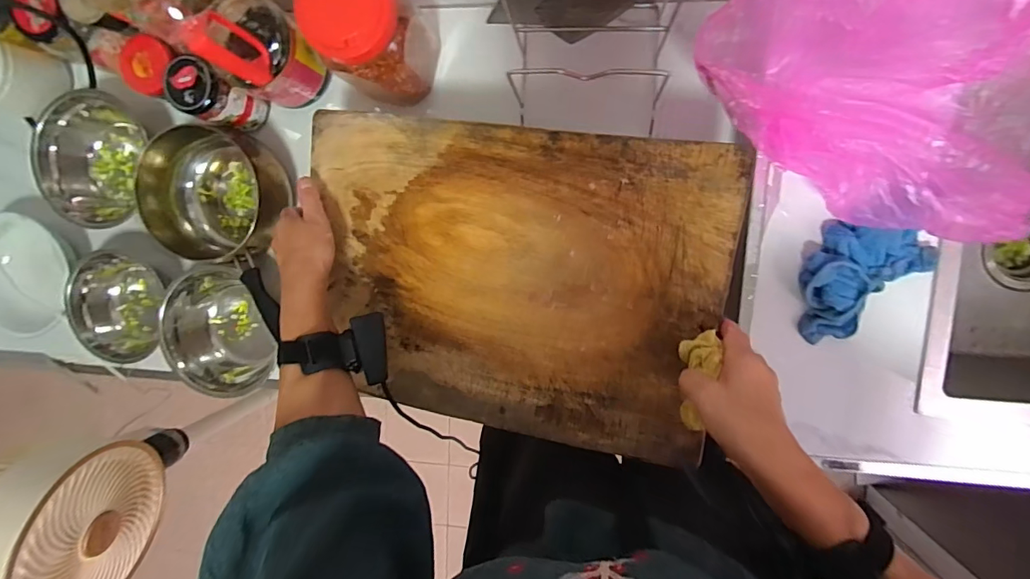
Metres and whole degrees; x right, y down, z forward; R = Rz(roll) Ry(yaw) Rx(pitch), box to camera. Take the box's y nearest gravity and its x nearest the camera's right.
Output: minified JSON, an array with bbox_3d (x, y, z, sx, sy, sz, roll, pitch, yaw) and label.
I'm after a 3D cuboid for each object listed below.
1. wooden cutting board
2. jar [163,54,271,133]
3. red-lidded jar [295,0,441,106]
[{"bbox_3d":[-0.012,-0.009,0.489,0.422,0.017,0.306,10,99,14],"label":"wooden cutting board"},{"bbox_3d":[-0.356,-0.232,0.562,0.059,0.101,0.058,1,97,7],"label":"jar"},{"bbox_3d":[-0.152,-0.278,0.514,0.089,0.161,0.098,13,98,5],"label":"red-lidded jar"}]

